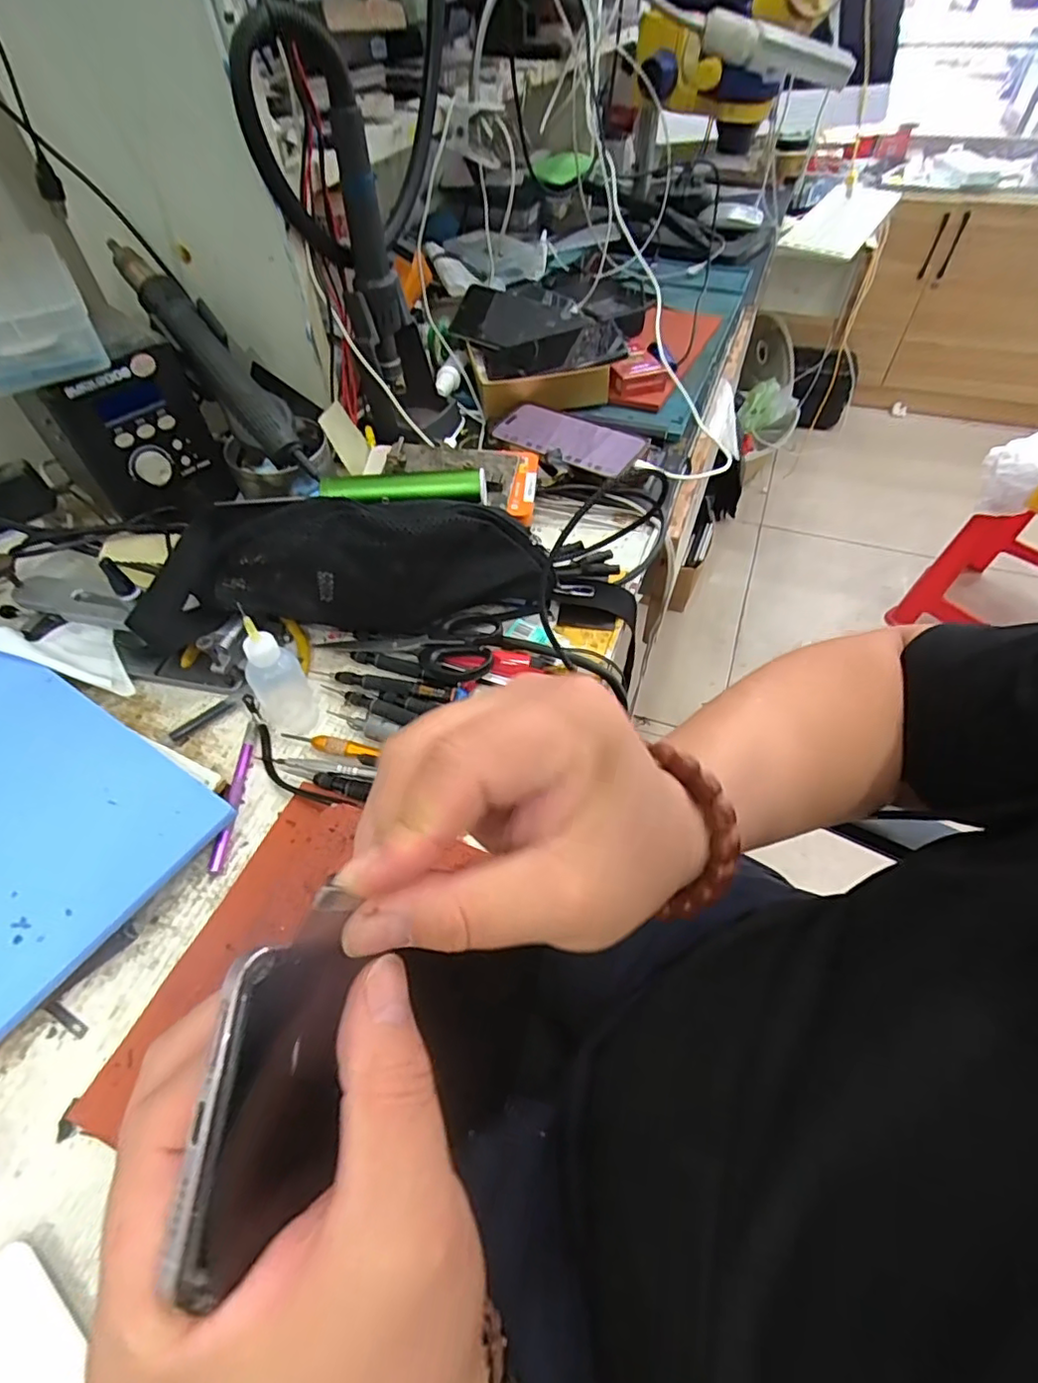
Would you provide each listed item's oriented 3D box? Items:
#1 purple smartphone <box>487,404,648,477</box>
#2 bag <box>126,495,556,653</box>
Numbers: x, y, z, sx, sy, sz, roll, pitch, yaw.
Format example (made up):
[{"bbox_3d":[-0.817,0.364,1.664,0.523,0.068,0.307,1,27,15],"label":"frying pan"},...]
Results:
[{"bbox_3d":[0.054,-0.273,0.635,0.159,0.015,0.080,28,58,22],"label":"purple smartphone"},{"bbox_3d":[-0.132,-0.094,0.452,0.311,0.092,0.054,-11,52,-6],"label":"bag"}]

